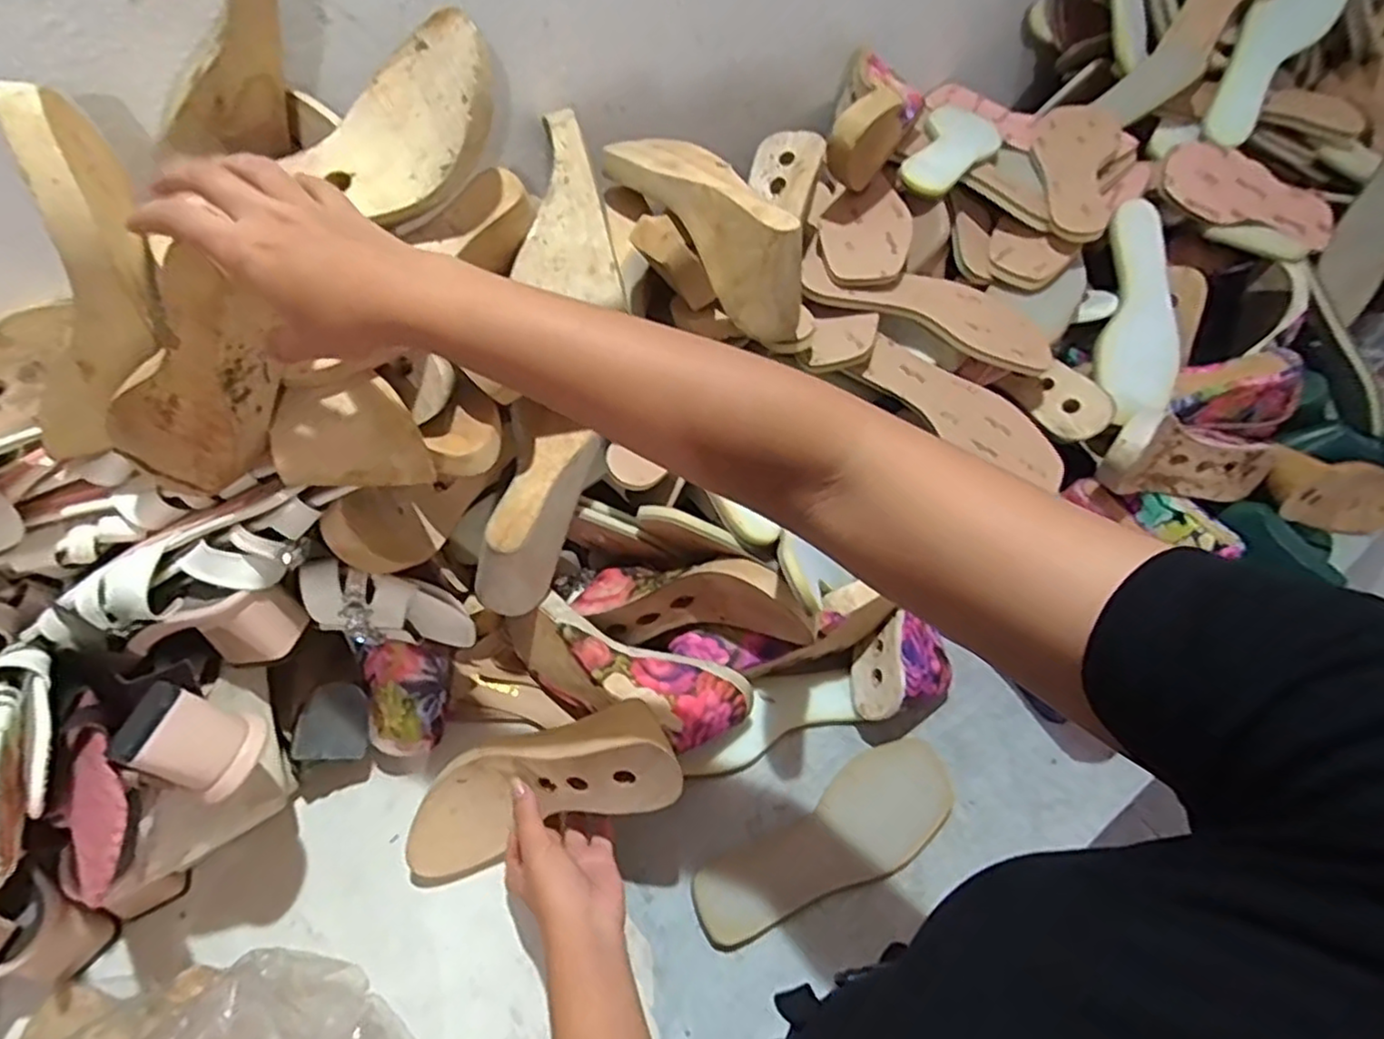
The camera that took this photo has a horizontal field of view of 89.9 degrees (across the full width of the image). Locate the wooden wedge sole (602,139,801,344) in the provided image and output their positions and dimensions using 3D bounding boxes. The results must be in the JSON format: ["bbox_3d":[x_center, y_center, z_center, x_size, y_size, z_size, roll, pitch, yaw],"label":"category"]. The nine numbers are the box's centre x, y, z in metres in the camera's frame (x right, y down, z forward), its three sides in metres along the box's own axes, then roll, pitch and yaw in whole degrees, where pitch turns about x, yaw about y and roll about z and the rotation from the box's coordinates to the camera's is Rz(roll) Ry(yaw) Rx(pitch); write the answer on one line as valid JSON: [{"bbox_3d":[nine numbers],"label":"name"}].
[{"bbox_3d":[0.018,-0.244,0.549,0.062,0.086,0.211,-32,76,-24],"label":"wooden wedge sole"}]

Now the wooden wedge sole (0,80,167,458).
[{"bbox_3d":[-0.355,-0.123,0.409,0.068,0.221,0.059,43,34,24],"label":"wooden wedge sole"}]

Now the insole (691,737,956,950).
[{"bbox_3d":[0.117,0.261,0.568,0.245,0.010,0.081,-23,59,-20],"label":"insole"}]

